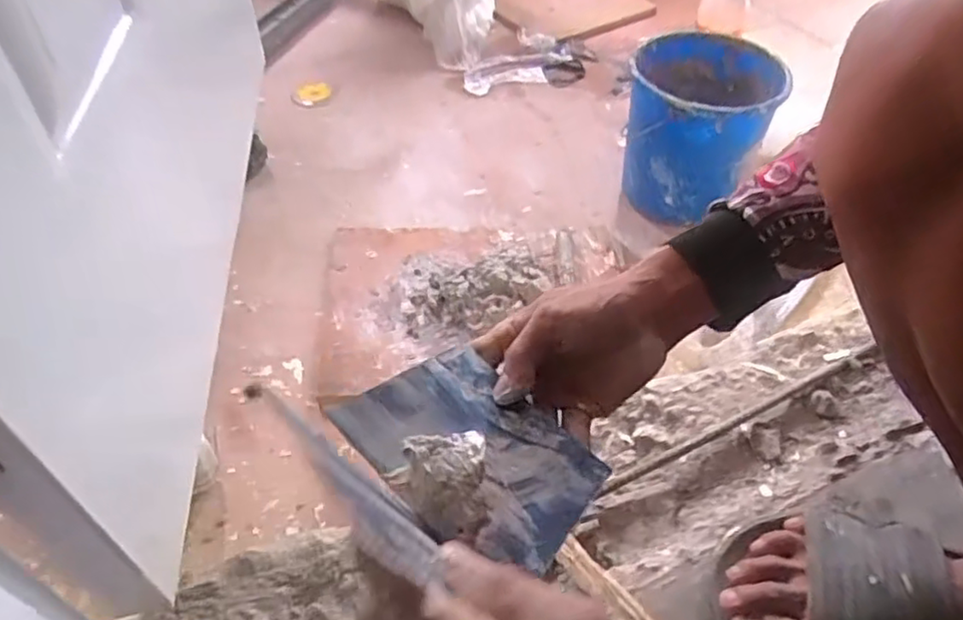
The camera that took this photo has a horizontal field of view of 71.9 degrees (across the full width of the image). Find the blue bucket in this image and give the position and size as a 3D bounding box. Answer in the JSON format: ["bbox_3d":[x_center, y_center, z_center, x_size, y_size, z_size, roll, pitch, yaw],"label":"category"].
[{"bbox_3d":[0.381,-0.331,1.208,0.249,0.257,0.296,8,49,3],"label":"blue bucket"}]

